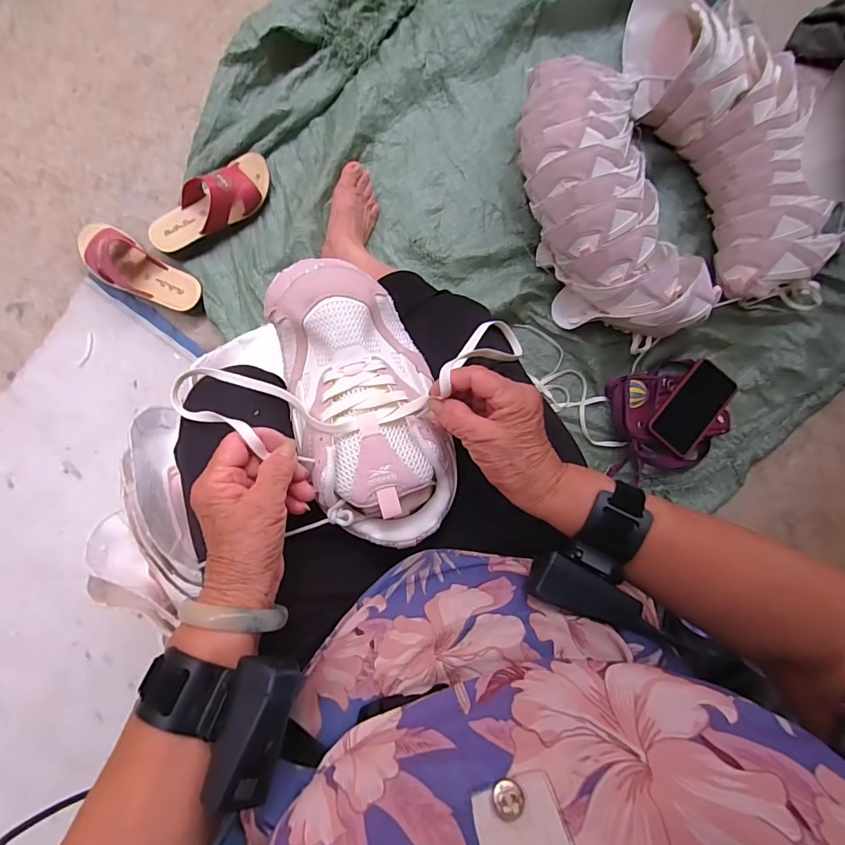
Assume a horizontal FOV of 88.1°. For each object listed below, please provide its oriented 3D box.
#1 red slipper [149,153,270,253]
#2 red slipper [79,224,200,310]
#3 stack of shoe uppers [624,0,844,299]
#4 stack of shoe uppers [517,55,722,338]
[{"bbox_3d":[-0.350,-0.364,0.720,0.222,0.073,0.088,-37,89,-3],"label":"red slipper"},{"bbox_3d":[-0.470,-0.249,0.715,0.223,0.059,0.085,33,86,0],"label":"red slipper"},{"bbox_3d":[0.514,-0.482,0.707,0.220,0.121,0.541,-23,91,-4],"label":"stack of shoe uppers"},{"bbox_3d":[0.291,-0.338,0.696,0.210,0.150,0.427,-17,88,-3],"label":"stack of shoe uppers"}]

